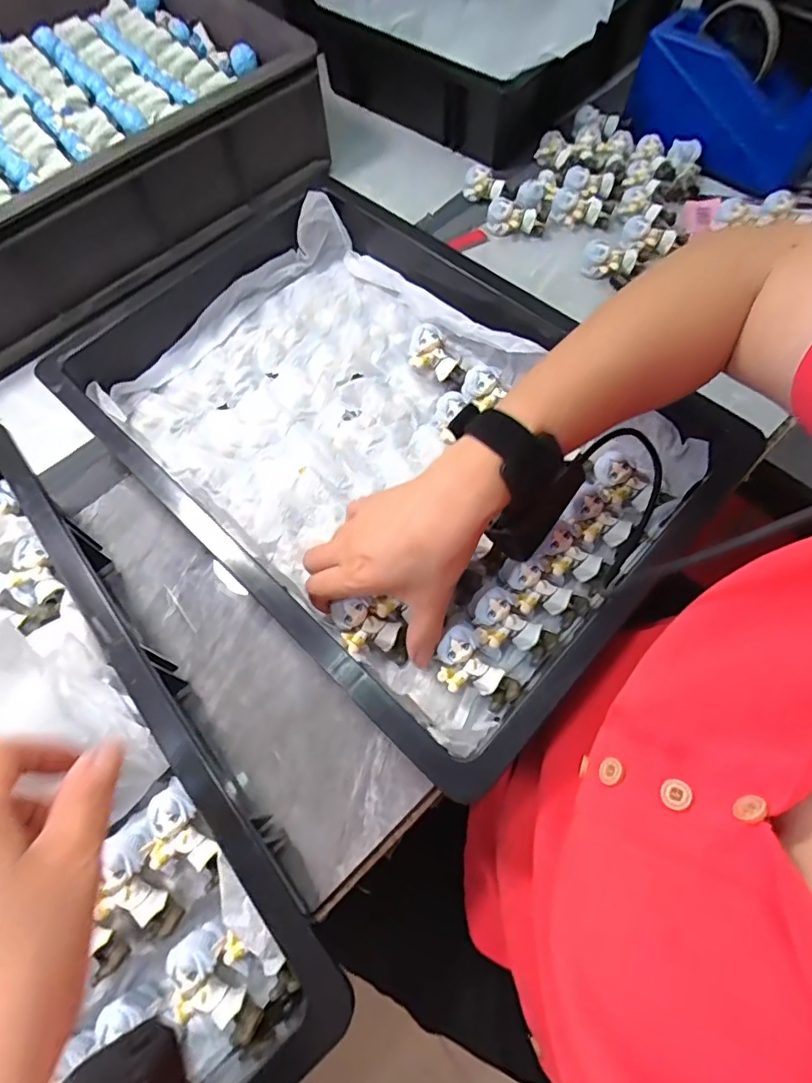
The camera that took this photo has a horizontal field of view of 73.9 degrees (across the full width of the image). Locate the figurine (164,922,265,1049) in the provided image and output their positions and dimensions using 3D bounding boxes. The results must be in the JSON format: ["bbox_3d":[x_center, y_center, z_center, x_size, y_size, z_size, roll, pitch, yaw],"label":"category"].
[{"bbox_3d":[-0.113,0.258,0.310,0.043,0.025,0.064,-41,84,-14],"label":"figurine"}]

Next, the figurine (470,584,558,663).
[{"bbox_3d":[0.070,0.058,0.369,0.062,0.021,0.034,37,72,-2],"label":"figurine"}]

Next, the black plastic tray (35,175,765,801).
[{"bbox_3d":[-0.021,-0.089,0.422,0.447,0.077,0.309,41,74,17],"label":"black plastic tray"}]

